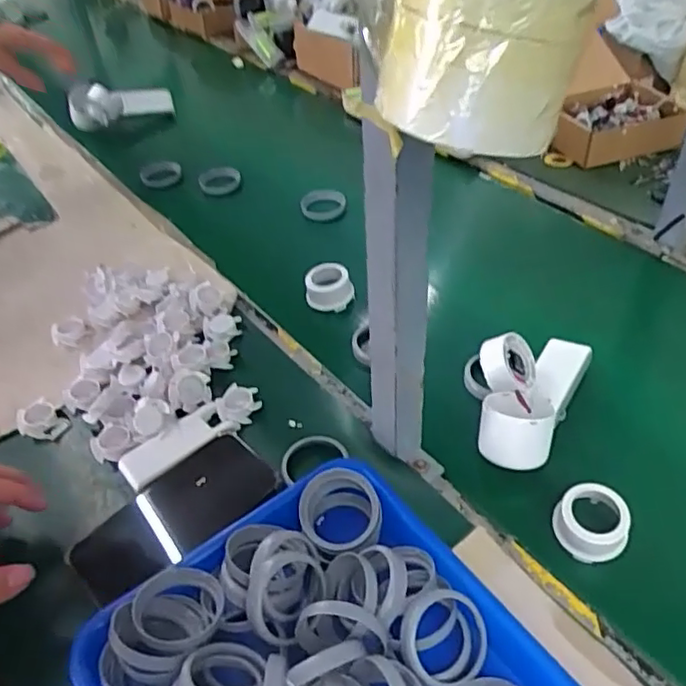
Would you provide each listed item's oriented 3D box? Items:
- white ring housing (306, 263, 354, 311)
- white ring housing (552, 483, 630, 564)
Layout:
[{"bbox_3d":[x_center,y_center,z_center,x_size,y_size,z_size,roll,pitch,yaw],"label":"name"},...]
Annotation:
[{"bbox_3d":[-0.015,-0.060,0.687,0.052,0.034,0.044,-2,43,2],"label":"white ring housing"},{"bbox_3d":[0.184,0.132,0.464,0.049,0.026,0.049,-2,43,2],"label":"white ring housing"}]

